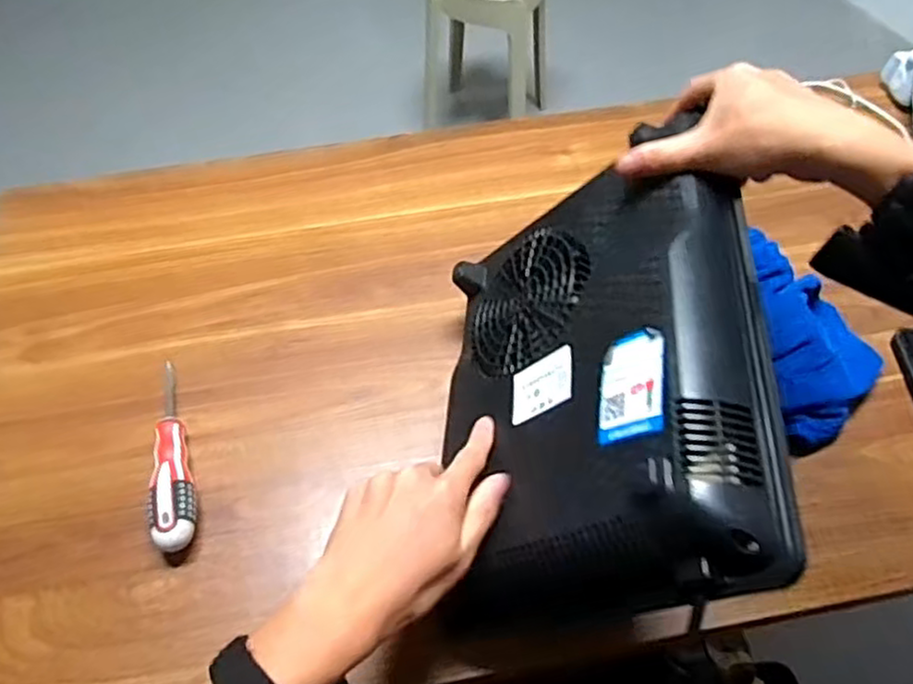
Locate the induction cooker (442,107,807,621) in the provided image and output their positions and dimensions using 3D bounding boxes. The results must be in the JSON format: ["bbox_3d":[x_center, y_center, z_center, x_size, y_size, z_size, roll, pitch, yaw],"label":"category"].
[{"bbox_3d":[0.075,0.021,0.480,0.055,0.254,0.314,32,48,-33],"label":"induction cooker"}]

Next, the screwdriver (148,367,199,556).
[{"bbox_3d":[-0.243,0.090,0.595,0.030,0.036,0.180,-13,59,-8],"label":"screwdriver"}]

